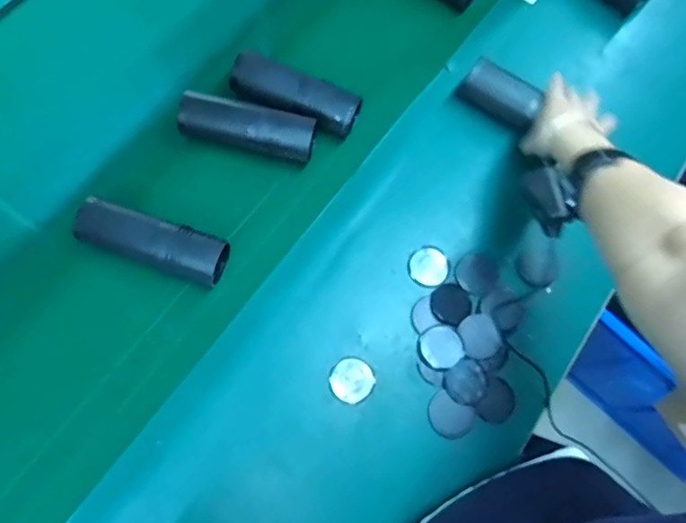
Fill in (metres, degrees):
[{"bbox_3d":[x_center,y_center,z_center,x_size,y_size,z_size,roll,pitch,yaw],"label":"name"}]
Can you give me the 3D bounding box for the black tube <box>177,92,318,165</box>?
[{"bbox_3d":[-0.116,-0.161,0.625,0.166,0.048,0.044,13,73,-1],"label":"black tube"}]

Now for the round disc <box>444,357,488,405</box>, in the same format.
[{"bbox_3d":[0.140,0.135,0.577,0.050,0.004,0.046,2,73,-5],"label":"round disc"}]

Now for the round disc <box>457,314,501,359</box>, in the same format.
[{"bbox_3d":[0.157,0.085,0.590,0.044,0.009,0.049,-16,76,-10],"label":"round disc"}]

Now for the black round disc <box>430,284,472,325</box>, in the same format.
[{"bbox_3d":[0.127,0.050,0.605,0.049,0.004,0.046,2,64,-5],"label":"black round disc"}]

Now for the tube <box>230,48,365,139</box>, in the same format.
[{"bbox_3d":[-0.061,-0.211,0.649,0.165,0.057,0.044,24,73,2],"label":"tube"}]

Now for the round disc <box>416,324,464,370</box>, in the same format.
[{"bbox_3d":[0.111,0.098,0.587,0.049,0.004,0.047,2,73,-5],"label":"round disc"}]

